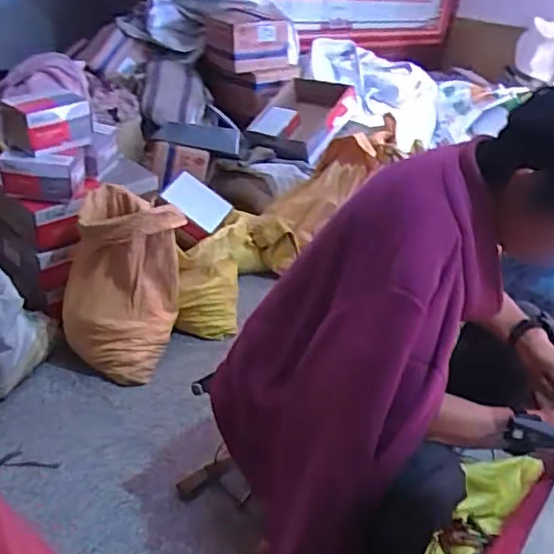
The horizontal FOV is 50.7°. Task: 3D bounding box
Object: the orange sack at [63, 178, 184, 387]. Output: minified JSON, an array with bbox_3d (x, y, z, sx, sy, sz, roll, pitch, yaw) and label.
[{"bbox_3d":[-0.441,0.017,1.597,0.315,0.457,0.244,24,34,29],"label":"orange sack"}]

